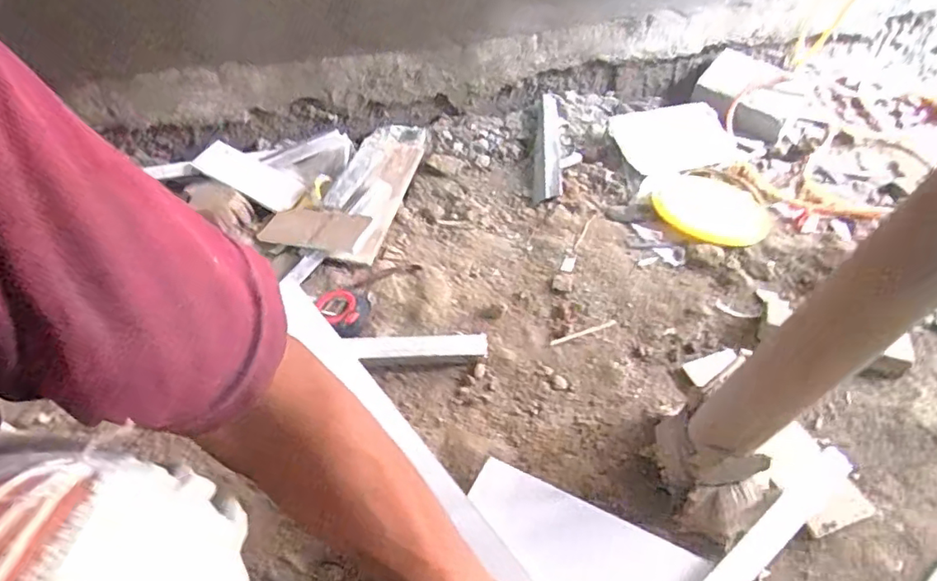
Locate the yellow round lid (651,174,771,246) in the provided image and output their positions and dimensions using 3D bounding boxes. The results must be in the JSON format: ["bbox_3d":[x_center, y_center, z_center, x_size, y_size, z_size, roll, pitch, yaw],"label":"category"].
[{"bbox_3d":[0.423,-0.145,0.998,0.192,0.016,0.179,1,44,-1],"label":"yellow round lid"}]

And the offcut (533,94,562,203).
[{"bbox_3d":[0.156,-0.290,1.099,0.050,0.039,0.349,6,44,4],"label":"offcut"}]

